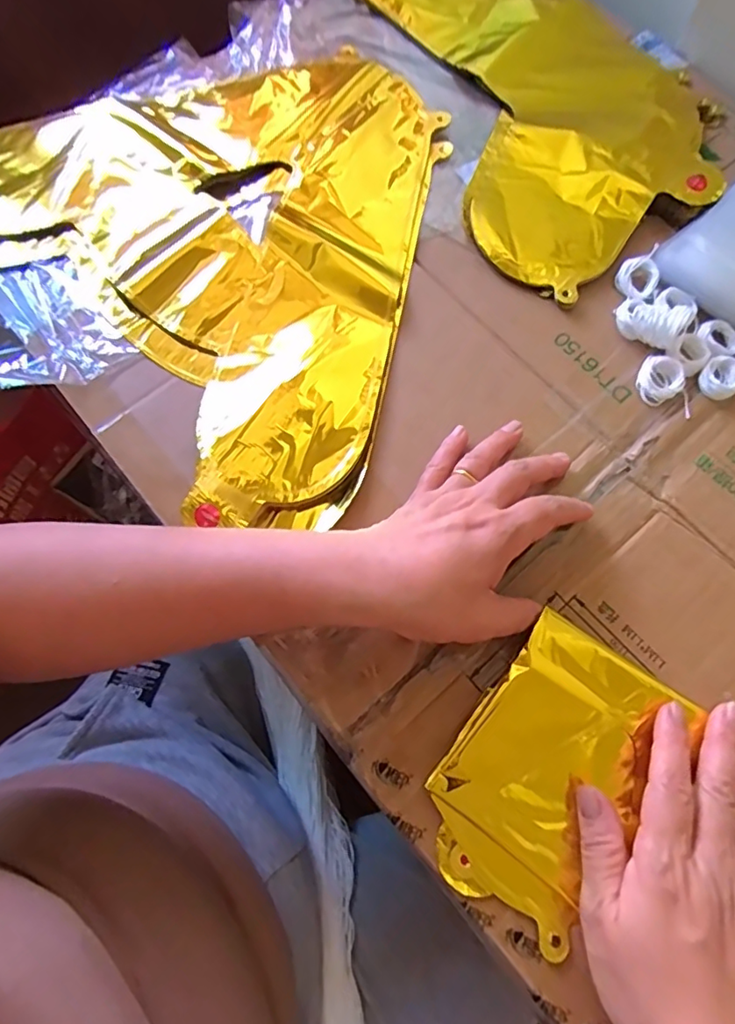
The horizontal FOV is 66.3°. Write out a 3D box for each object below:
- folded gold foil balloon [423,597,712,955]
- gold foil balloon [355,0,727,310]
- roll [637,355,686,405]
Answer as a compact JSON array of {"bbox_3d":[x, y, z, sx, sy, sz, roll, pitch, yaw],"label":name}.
[{"bbox_3d":[0.097,0.137,0.301,0.094,0.019,0.147,35,75,11],"label":"folded gold foil balloon"},{"bbox_3d":[0.118,-0.371,0.461,0.226,0.011,0.415,-26,74,-8],"label":"gold foil balloon"},{"bbox_3d":[0.194,-0.089,0.372,0.033,0.008,0.029,-30,74,-9],"label":"roll"}]

